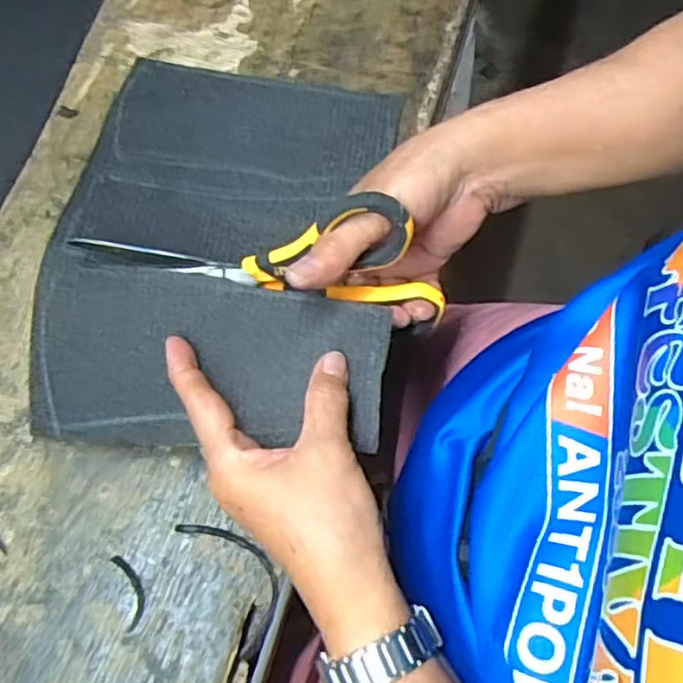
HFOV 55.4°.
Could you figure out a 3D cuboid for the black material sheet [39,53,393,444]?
[{"bbox_3d":[-0.069,-0.072,0.395,0.193,0.063,0.270,5,71,0],"label":"black material sheet"}]

